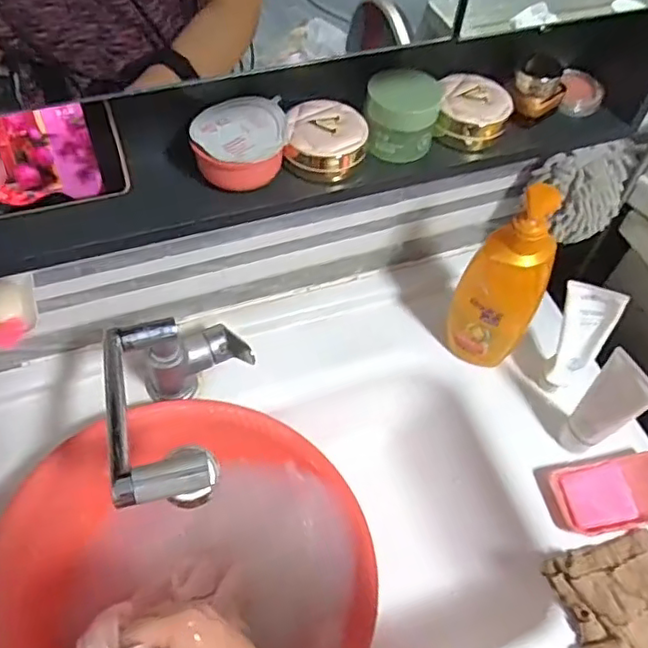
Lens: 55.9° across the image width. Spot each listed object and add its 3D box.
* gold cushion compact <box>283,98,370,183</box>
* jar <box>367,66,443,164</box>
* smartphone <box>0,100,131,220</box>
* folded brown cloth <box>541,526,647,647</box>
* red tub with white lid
[{"bbox_3d":[0.000,-0.157,0.523,0.067,0.039,0.062,-2,56,-6],"label":"gold cushion compact"},{"bbox_3d":[0.066,-0.175,0.515,0.058,0.058,0.049,10,55,3],"label":"jar"},{"bbox_3d":[-0.236,-0.114,0.451,0.168,0.071,0.010,-15,28,-11],"label":"smartphone"},{"bbox_3d":[0.303,0.275,0.600,0.136,0.026,0.121,-11,57,-12],"label":"folded brown cloth"},{"bbox_3d":[-0.067,-0.142,0.493,0.073,0.050,0.065,-3,56,-6],"label":"red tub with white lid"}]

